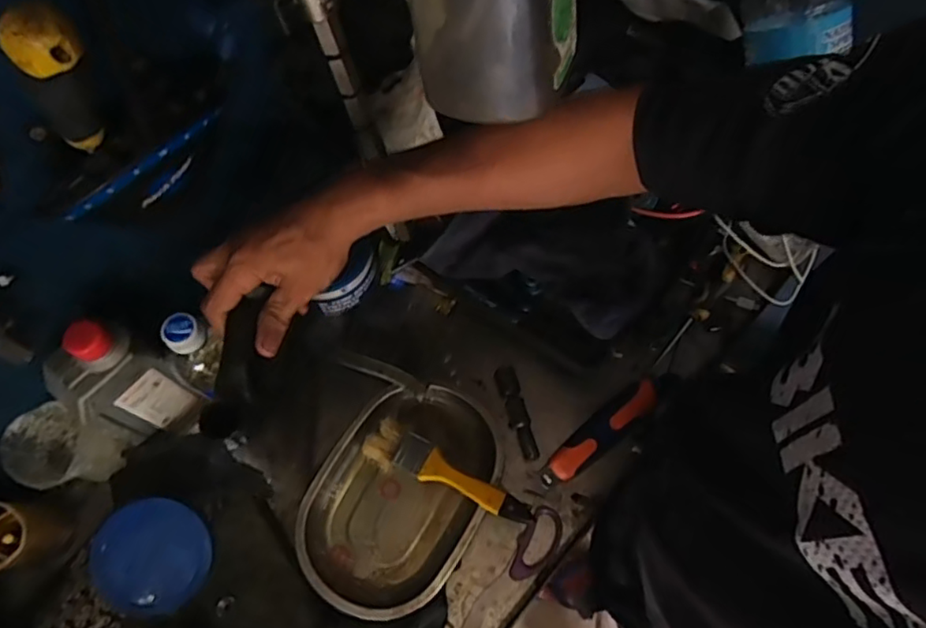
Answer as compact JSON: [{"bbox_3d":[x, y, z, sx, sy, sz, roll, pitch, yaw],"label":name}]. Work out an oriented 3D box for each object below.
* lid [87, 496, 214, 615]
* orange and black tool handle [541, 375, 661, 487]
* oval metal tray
[{"bbox_3d":[-0.282,0.220,0.540,0.098,0.016,0.096,3,83,-24],"label":"lid"},{"bbox_3d":[0.136,0.114,0.582,0.147,0.024,0.032,-37,71,-13],"label":"orange and black tool handle"},{"bbox_3d":[-0.060,0.171,0.573,0.154,0.031,0.216,29,70,13],"label":"oval metal tray"}]

